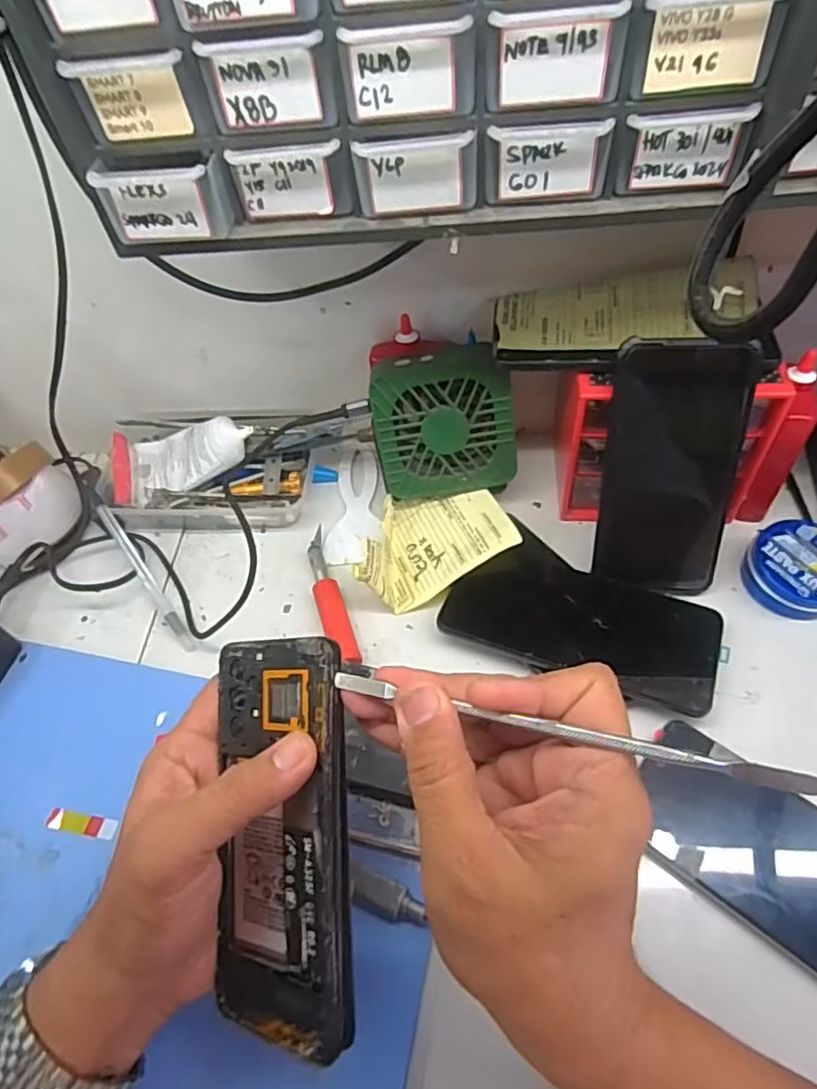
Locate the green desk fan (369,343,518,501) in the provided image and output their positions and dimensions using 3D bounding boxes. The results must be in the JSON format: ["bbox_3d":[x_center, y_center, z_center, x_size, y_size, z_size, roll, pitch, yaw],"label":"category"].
[{"bbox_3d":[0.025,-0.085,0.453,0.099,0.106,0.045,-10,30,6],"label":"green desk fan"}]

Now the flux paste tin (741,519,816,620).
[{"bbox_3d":[0.259,0.017,0.413,0.062,0.030,0.062,-3,53,4],"label":"flux paste tin"}]

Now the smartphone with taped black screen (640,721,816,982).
[{"bbox_3d":[0.193,0.164,0.314,0.154,0.014,0.075,30,62,26],"label":"smartphone with taped black screen"}]

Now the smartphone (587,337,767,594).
[{"bbox_3d":[0.160,-0.042,0.384,0.077,0.158,0.008,1,29,9],"label":"smartphone"}]

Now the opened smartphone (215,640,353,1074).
[{"bbox_3d":[-0.055,0.120,0.266,0.072,0.011,0.155,-12,76,37],"label":"opened smartphone"}]

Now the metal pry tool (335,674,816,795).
[{"bbox_3d":[0.049,0.065,0.225,0.169,0.007,0.006,6,50,25],"label":"metal pry tool"}]

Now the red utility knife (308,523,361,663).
[{"bbox_3d":[-0.057,0.035,0.441,0.019,0.015,0.113,-18,53,-7],"label":"red utility knife"}]

